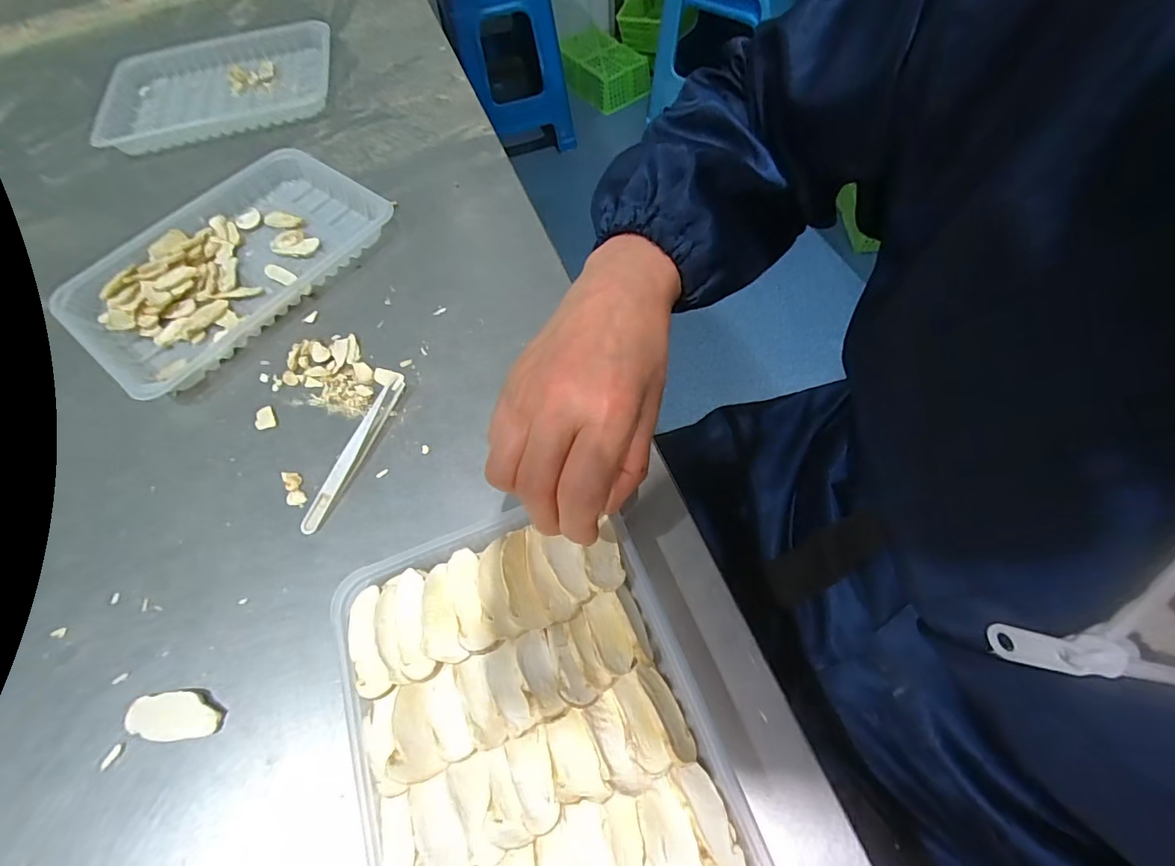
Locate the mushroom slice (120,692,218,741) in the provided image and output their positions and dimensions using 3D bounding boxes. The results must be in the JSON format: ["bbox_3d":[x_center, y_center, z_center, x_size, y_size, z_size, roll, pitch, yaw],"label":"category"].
[{"bbox_3d":[-0.220,0.151,0.270,0.048,0.005,0.022,-4,63,2],"label":"mushroom slice"}]

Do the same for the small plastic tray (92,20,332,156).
[{"bbox_3d":[-0.388,-0.368,0.536,0.226,0.026,0.149,-15,64,-4],"label":"small plastic tray"}]

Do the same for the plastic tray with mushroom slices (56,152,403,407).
[{"bbox_3d":[-0.292,-0.142,0.415,0.155,0.023,0.231,35,71,19],"label":"plastic tray with mushroom slices"}]

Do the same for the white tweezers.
[{"bbox_3d":[-0.152,0.011,0.332,0.012,0.011,0.113,18,66,12],"label":"white tweezers"}]

